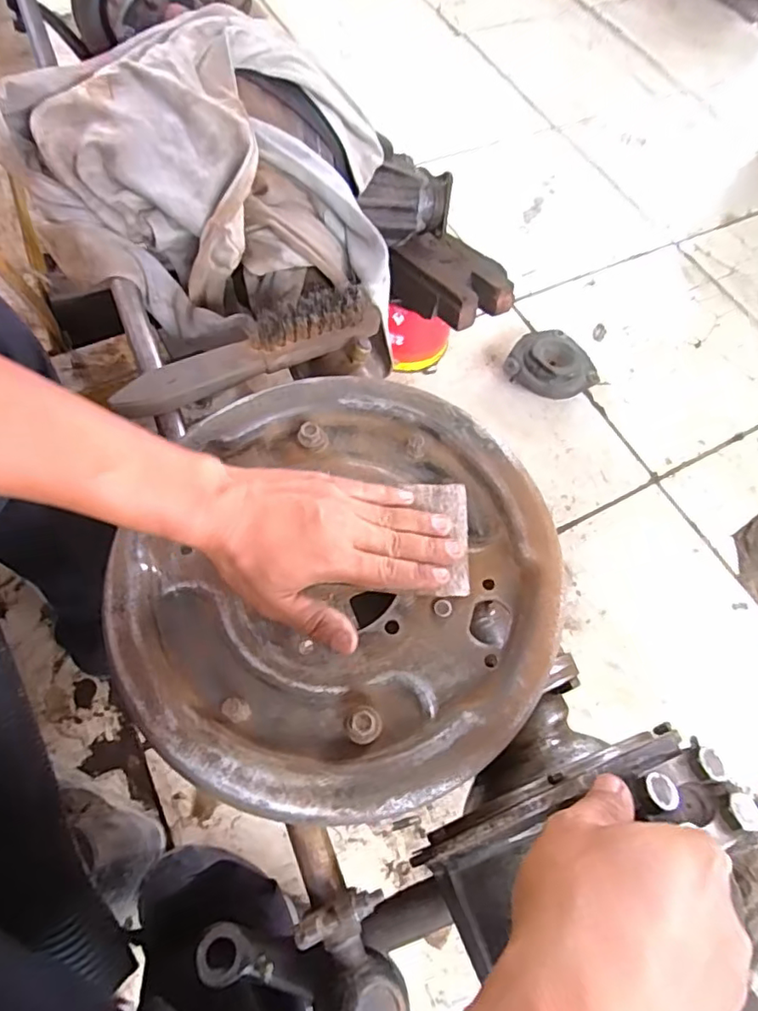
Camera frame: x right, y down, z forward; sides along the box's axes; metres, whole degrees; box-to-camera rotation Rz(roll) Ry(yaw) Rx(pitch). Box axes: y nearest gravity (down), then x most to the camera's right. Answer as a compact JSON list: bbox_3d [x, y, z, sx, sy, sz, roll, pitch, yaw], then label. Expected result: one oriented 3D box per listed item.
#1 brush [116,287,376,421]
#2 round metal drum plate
[{"bbox_3d":[-0.104,-0.128,0.468,0.227,0.047,0.033,-26,69,-16],"label":"brush"},{"bbox_3d":[-0.029,0.043,0.383,0.286,0.026,0.289,0,66,-1],"label":"round metal drum plate"}]

